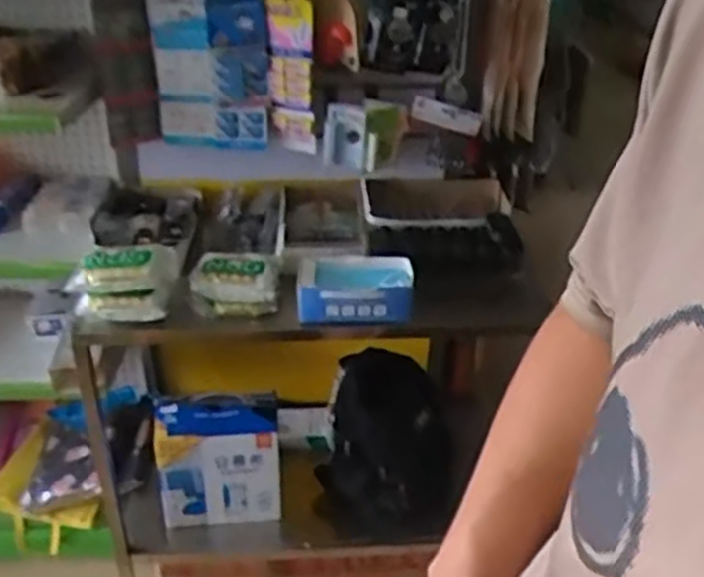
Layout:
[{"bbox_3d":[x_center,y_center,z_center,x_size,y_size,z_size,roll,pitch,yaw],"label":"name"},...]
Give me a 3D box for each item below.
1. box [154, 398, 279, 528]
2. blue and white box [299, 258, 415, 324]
[{"bbox_3d":[-0.265,0.348,1.546,0.229,0.268,0.077,1,31,0],"label":"box"},{"bbox_3d":[0.003,0.003,1.314,0.202,0.084,0.097,-6,32,-13],"label":"blue and white box"}]

